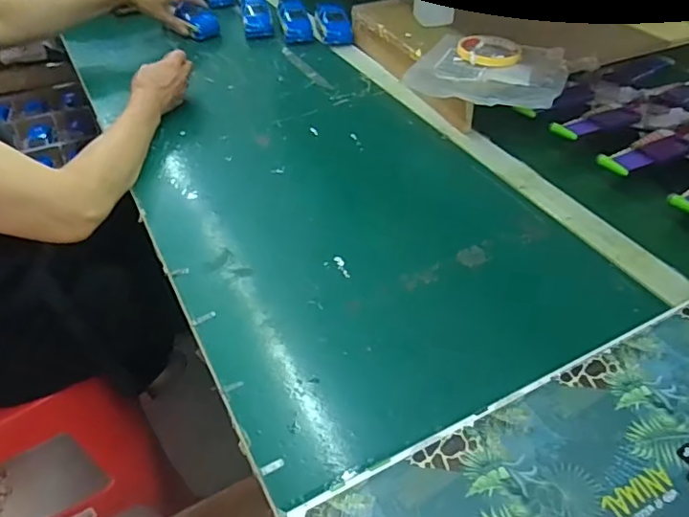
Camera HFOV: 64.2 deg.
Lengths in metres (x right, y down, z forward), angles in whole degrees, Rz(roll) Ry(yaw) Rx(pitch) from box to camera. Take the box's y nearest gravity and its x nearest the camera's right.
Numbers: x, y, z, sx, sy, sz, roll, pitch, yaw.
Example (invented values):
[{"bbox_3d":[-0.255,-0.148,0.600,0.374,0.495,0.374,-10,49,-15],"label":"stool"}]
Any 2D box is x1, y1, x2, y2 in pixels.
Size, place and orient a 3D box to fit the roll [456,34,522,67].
[{"bbox_3d":[0.203,-0.293,0.766,0.088,0.013,0.096,8,45,8],"label":"roll"}]

